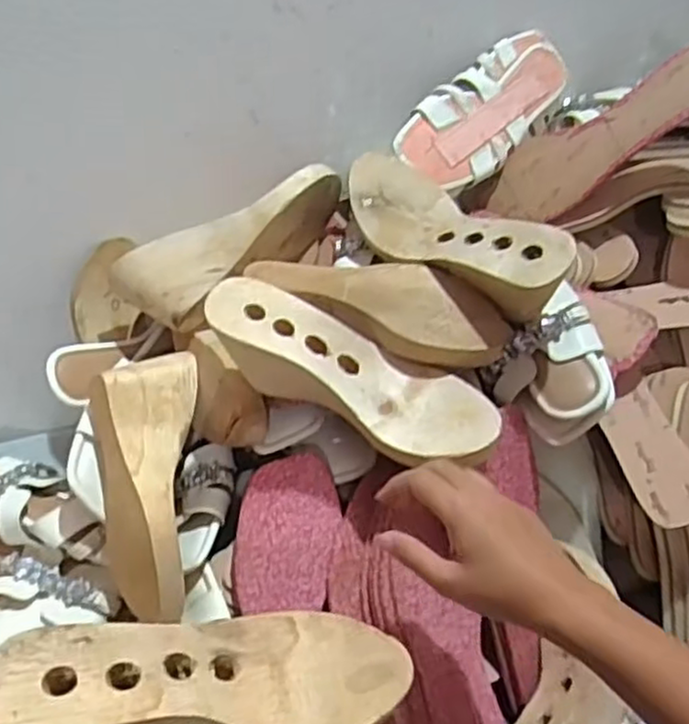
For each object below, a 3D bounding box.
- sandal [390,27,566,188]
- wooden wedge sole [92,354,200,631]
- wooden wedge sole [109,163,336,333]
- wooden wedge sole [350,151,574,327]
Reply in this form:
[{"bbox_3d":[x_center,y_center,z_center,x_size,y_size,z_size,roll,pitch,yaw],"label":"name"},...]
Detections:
[{"bbox_3d":[0.138,-0.248,0.732,0.227,0.058,0.092,-43,99,-21],"label":"sandal"},{"bbox_3d":[-0.167,0.100,0.598,0.085,0.069,0.222,-2,75,-9],"label":"wooden wedge sole"},{"bbox_3d":[-0.100,-0.107,0.669,0.229,0.078,0.073,-30,48,-10],"label":"wooden wedge sole"},{"bbox_3d":[0.085,-0.106,0.602,0.071,0.070,0.230,-19,45,-28],"label":"wooden wedge sole"}]

